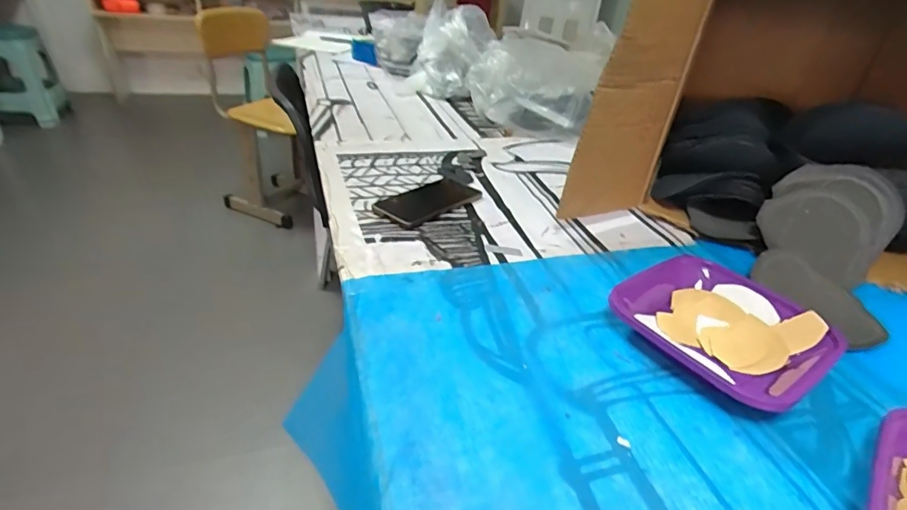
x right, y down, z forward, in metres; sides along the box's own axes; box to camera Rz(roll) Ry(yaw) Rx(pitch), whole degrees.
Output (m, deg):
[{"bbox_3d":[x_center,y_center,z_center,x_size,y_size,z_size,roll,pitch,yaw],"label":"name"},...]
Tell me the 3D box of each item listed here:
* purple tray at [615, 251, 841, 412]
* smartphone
[{"bbox_3d":[0.278,0.076,0.508,0.195,0.042,0.187,-13,37,-30],"label":"purple tray"},{"bbox_3d":[-0.036,-0.080,0.712,0.081,0.013,0.159,30,38,32],"label":"smartphone"}]

